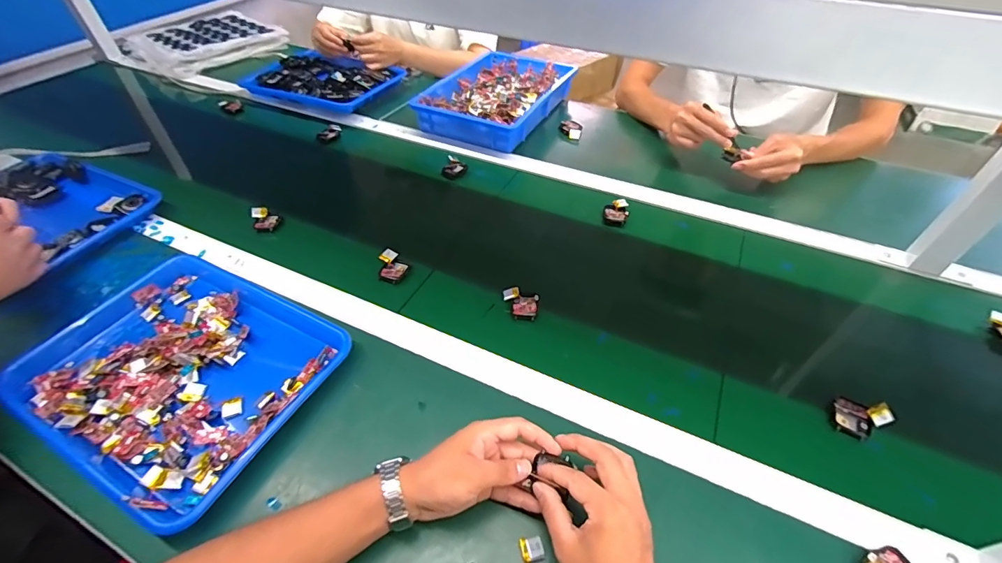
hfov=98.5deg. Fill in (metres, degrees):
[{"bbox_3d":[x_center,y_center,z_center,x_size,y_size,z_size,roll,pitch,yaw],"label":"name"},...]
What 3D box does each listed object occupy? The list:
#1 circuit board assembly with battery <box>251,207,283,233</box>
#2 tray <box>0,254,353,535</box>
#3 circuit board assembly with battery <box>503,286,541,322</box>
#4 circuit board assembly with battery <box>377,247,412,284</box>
[{"bbox_3d":[-0.390,-0.105,0.716,0.041,0.021,0.052,-26,51,-22],"label":"circuit board assembly with battery"},{"bbox_3d":[-0.370,0.096,0.504,0.328,0.034,0.252,21,50,20],"label":"tray"},{"bbox_3d":[0.026,0.030,0.591,0.052,0.012,0.043,11,47,12],"label":"circuit board assembly with battery"},{"bbox_3d":[-0.163,-0.023,0.640,0.054,0.009,0.052,8,47,-8],"label":"circuit board assembly with battery"}]

